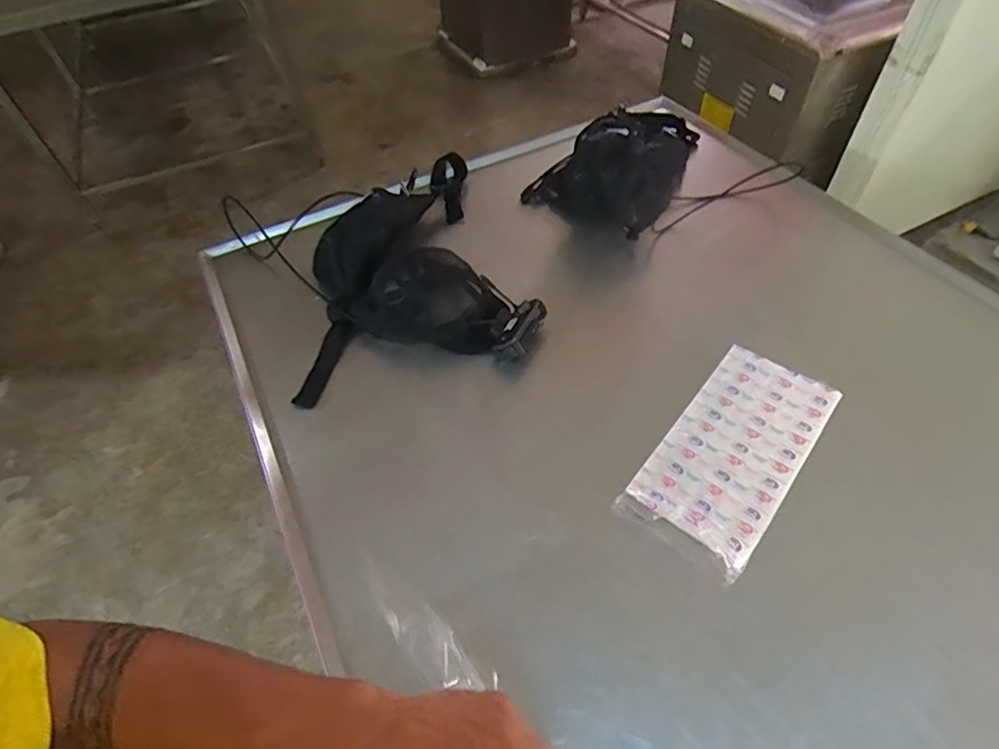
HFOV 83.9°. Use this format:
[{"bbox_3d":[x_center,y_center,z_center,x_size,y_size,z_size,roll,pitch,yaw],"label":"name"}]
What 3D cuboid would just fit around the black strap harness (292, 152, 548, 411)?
[{"bbox_3d":[-0.169,-0.226,0.965,0.376,0.080,0.544,-12,52,-6],"label":"black strap harness"}]

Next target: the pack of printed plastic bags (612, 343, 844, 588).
[{"bbox_3d":[0.308,0.092,0.723,0.154,0.019,0.337,31,58,26],"label":"pack of printed plastic bags"}]

